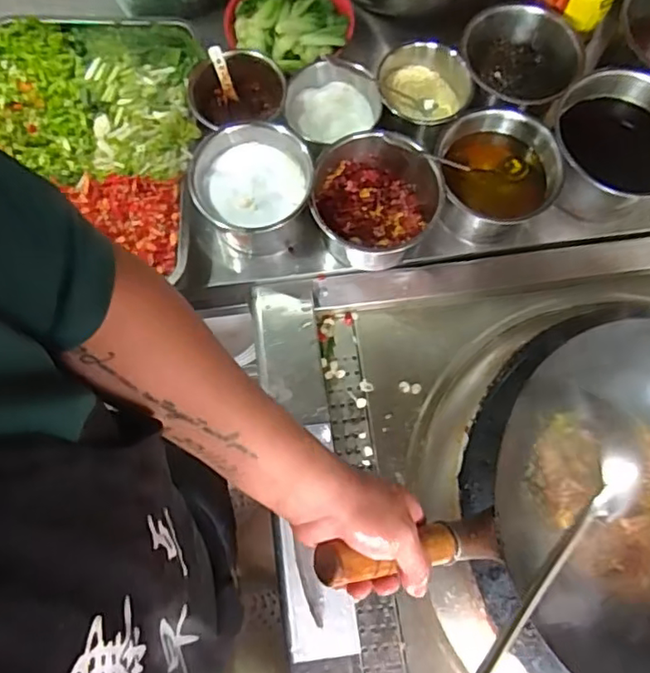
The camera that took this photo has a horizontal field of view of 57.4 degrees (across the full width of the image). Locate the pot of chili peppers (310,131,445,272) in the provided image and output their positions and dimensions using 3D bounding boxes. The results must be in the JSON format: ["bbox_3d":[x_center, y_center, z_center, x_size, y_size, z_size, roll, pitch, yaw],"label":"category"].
[{"bbox_3d":[0.062,-0.170,0.726,0.145,0.102,0.148,0,73,0],"label":"pot of chili peppers"}]

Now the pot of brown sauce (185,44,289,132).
[{"bbox_3d":[-0.107,-0.297,0.756,0.117,0.080,0.114,0,73,0],"label":"pot of brown sauce"}]

